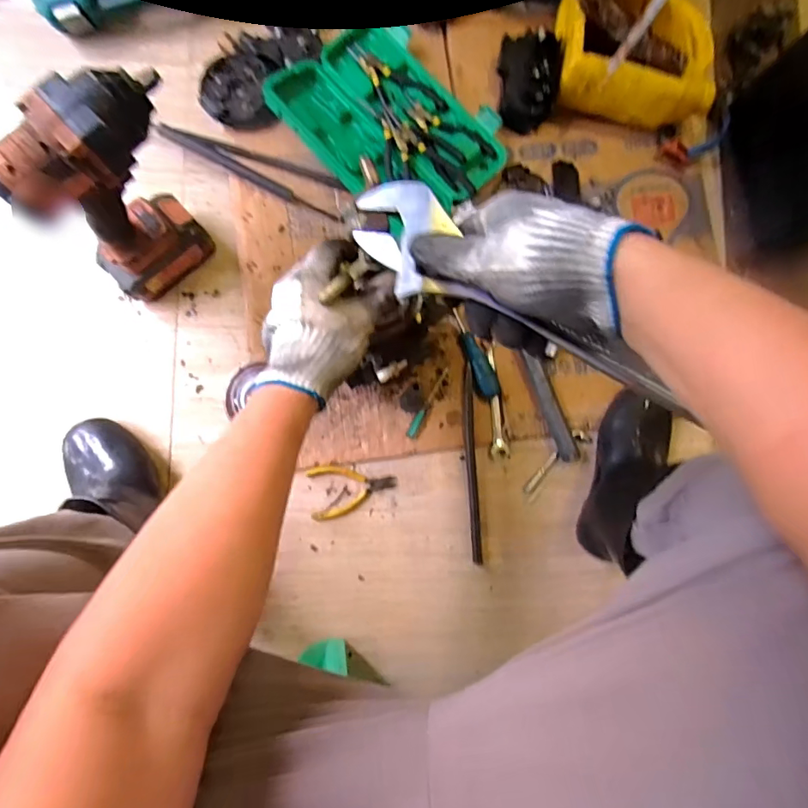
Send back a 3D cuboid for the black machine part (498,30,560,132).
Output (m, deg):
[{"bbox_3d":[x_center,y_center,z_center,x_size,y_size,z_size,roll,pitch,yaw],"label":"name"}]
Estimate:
[{"bbox_3d":[0.169,-0.447,0.692,0.075,0.057,0.117,1,85,-4],"label":"black machine part"}]

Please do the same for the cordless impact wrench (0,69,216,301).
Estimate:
[{"bbox_3d":[-0.295,-0.222,0.549,0.073,0.276,0.176,41,86,0],"label":"cordless impact wrench"}]

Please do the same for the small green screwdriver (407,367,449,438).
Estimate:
[{"bbox_3d":[0.032,-0.002,0.676,0.011,0.017,0.106,29,86,-1],"label":"small green screwdriver"}]

